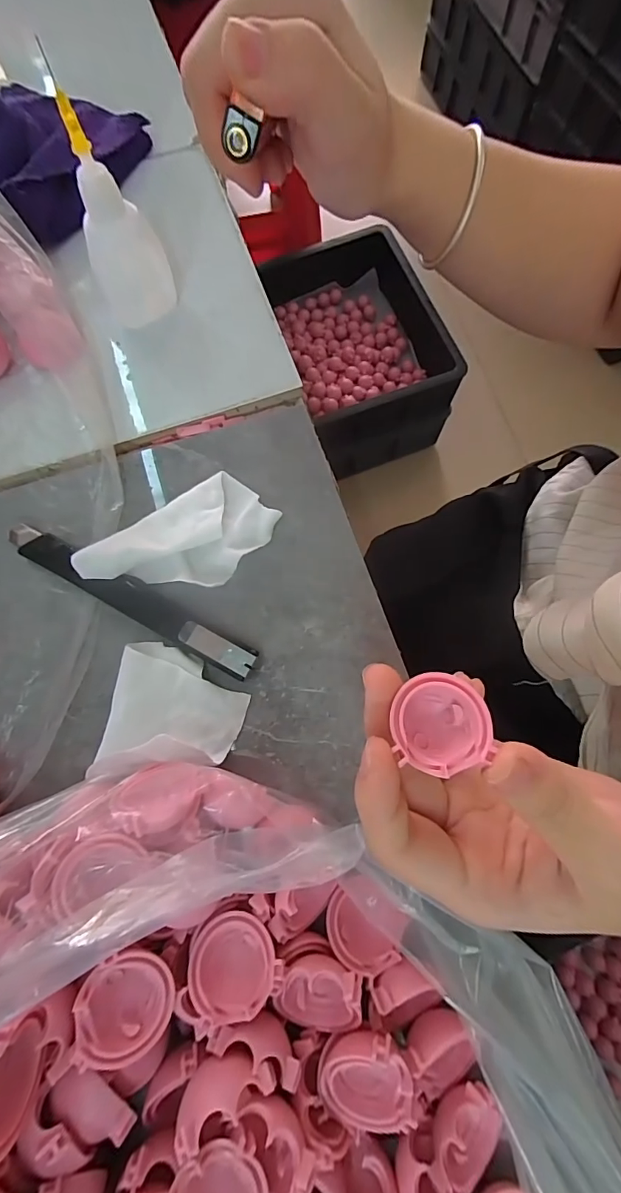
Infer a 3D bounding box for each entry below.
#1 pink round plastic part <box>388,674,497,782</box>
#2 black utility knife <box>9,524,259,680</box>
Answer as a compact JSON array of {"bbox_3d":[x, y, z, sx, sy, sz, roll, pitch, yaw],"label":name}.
[{"bbox_3d":[0.039,0.038,0.138,0.026,0.011,0.028,-4,75,-1],"label":"pink round plastic part"},{"bbox_3d":[-0.083,-0.001,0.201,0.131,0.012,0.016,28,77,7],"label":"black utility knife"}]

